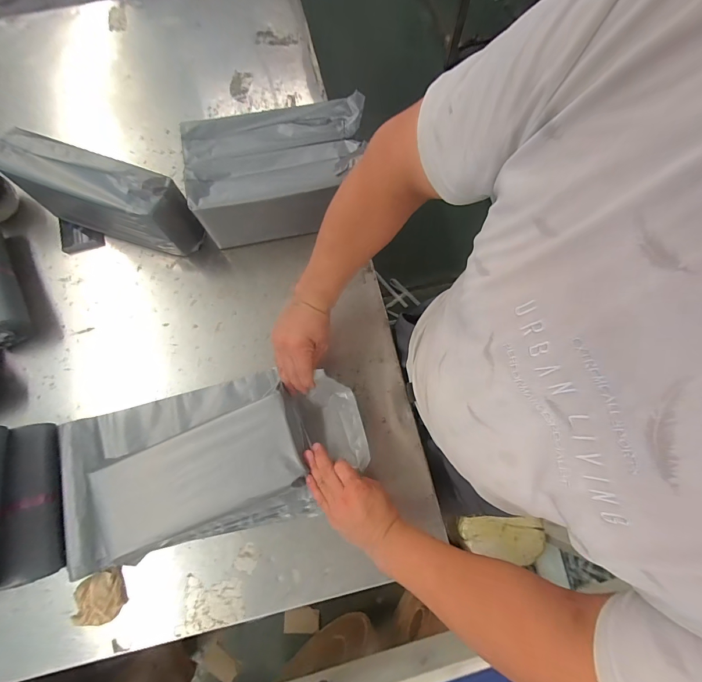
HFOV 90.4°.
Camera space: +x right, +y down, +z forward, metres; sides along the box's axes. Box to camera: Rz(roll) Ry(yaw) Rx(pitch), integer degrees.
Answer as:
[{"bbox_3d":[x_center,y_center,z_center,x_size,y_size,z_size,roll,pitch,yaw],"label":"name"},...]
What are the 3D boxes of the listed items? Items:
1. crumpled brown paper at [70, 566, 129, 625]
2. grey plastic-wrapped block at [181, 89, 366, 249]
[{"bbox_3d":[-0.410,0.418,0.563,0.080,0.023,0.074,-24,76,-5],"label":"crumpled brown paper"},{"bbox_3d":[-0.130,-0.313,0.665,0.311,0.153,0.181,-9,76,-1],"label":"grey plastic-wrapped block"}]

